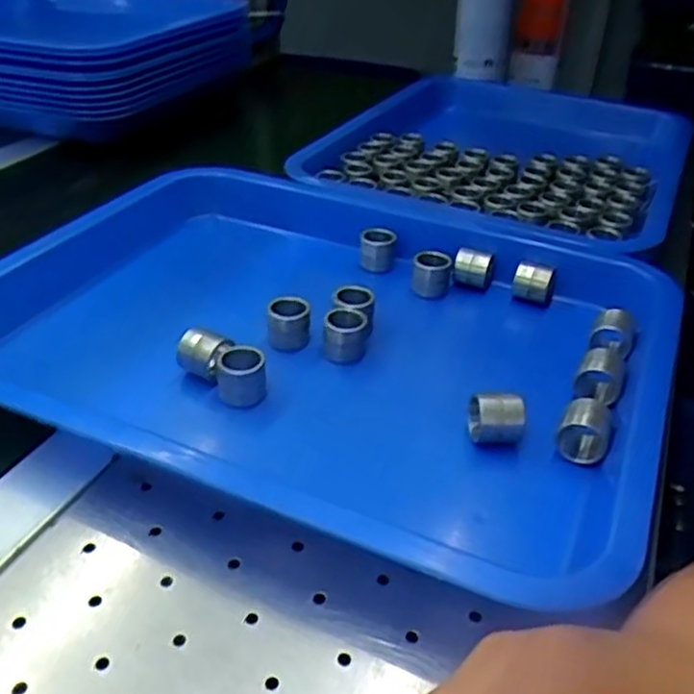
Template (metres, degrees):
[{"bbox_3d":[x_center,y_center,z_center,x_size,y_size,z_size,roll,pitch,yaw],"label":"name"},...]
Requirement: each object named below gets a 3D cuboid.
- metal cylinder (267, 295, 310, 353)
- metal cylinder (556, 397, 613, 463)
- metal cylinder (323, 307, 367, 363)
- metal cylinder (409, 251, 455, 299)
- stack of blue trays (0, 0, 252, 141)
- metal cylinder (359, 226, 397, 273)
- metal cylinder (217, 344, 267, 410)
[{"bbox_3d":[-0.035,-0.013,0.436,0.025,0.028,0.024,-2,35,-6],"label":"metal cylinder"},{"bbox_3d":[0.118,0.041,0.358,0.024,0.029,0.020,15,36,18],"label":"metal cylinder"},{"bbox_3d":[-0.002,-0.006,0.424,0.025,0.025,0.027,1,34,-2],"label":"metal cylinder"},{"bbox_3d":[0.057,-0.050,0.488,0.026,0.025,0.025,10,35,12],"label":"metal cylinder"},{"bbox_3d":[-0.338,-0.342,0.849,0.369,0.113,0.307,15,36,17],"label":"stack of blue trays"},{"bbox_3d":[0.022,-0.071,0.517,0.025,0.022,0.029,3,34,2],"label":"metal cylinder"},{"bbox_3d":[-0.057,0.014,0.389,0.024,0.022,0.028,-5,35,-10],"label":"metal cylinder"}]

